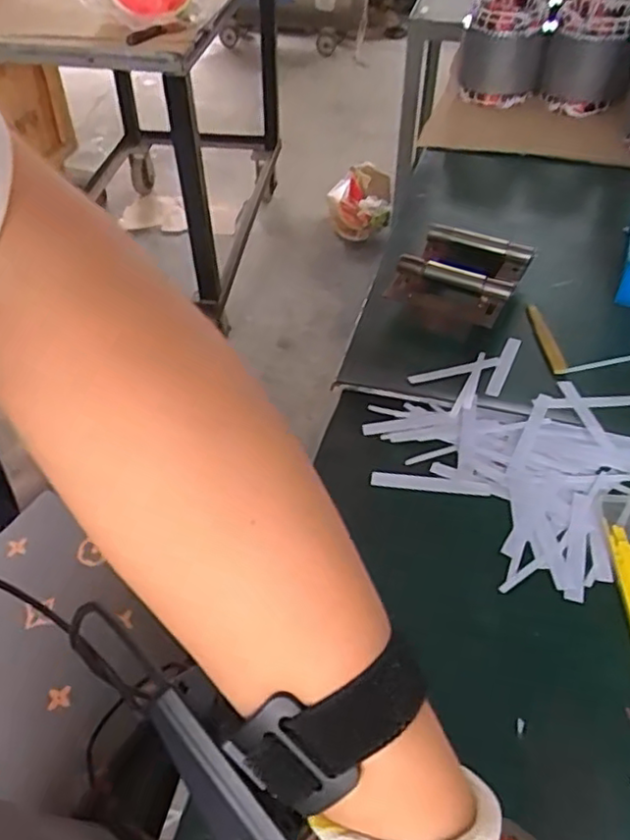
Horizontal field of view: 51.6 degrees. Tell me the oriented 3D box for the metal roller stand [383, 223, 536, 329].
[{"bbox_3d":[0.178,-0.175,0.804,0.139,0.046,0.171,20,49,18],"label":"metal roller stand"}]

